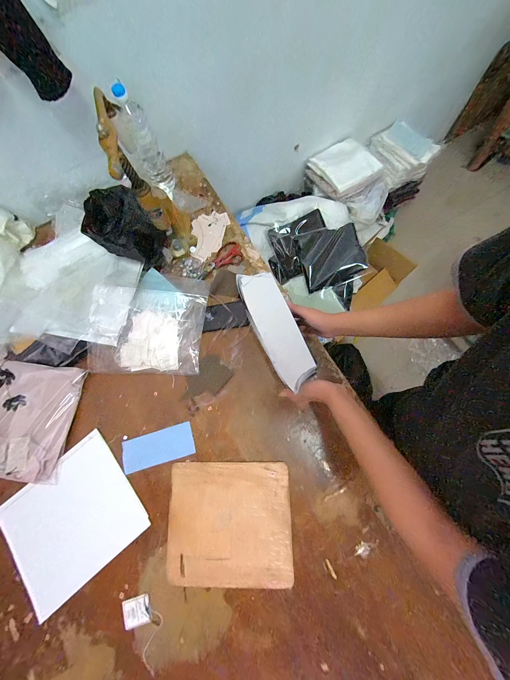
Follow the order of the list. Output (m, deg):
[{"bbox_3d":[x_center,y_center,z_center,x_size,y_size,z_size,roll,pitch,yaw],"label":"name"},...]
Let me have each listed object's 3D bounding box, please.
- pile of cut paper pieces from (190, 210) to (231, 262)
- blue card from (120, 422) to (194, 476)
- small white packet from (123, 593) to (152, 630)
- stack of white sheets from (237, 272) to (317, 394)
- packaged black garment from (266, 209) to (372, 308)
[{"bbox_3d":[-0.157,-0.344,0.744,0.111,0.013,0.173,19,86,3],"label":"pile of cut paper pieces"},{"bbox_3d":[-0.251,0.279,0.590,0.183,0.005,0.078,-17,75,-1],"label":"blue card"},{"bbox_3d":[-0.261,0.601,0.504,0.058,0.006,0.048,-8,51,-17],"label":"small white packet"},{"bbox_3d":[0.041,-0.030,0.487,0.090,0.022,0.263,-23,75,-4],"label":"stack of white sheets"},{"bbox_3d":[0.296,-0.408,1.098,0.464,0.144,0.330,20,77,9],"label":"packaged black garment"}]

